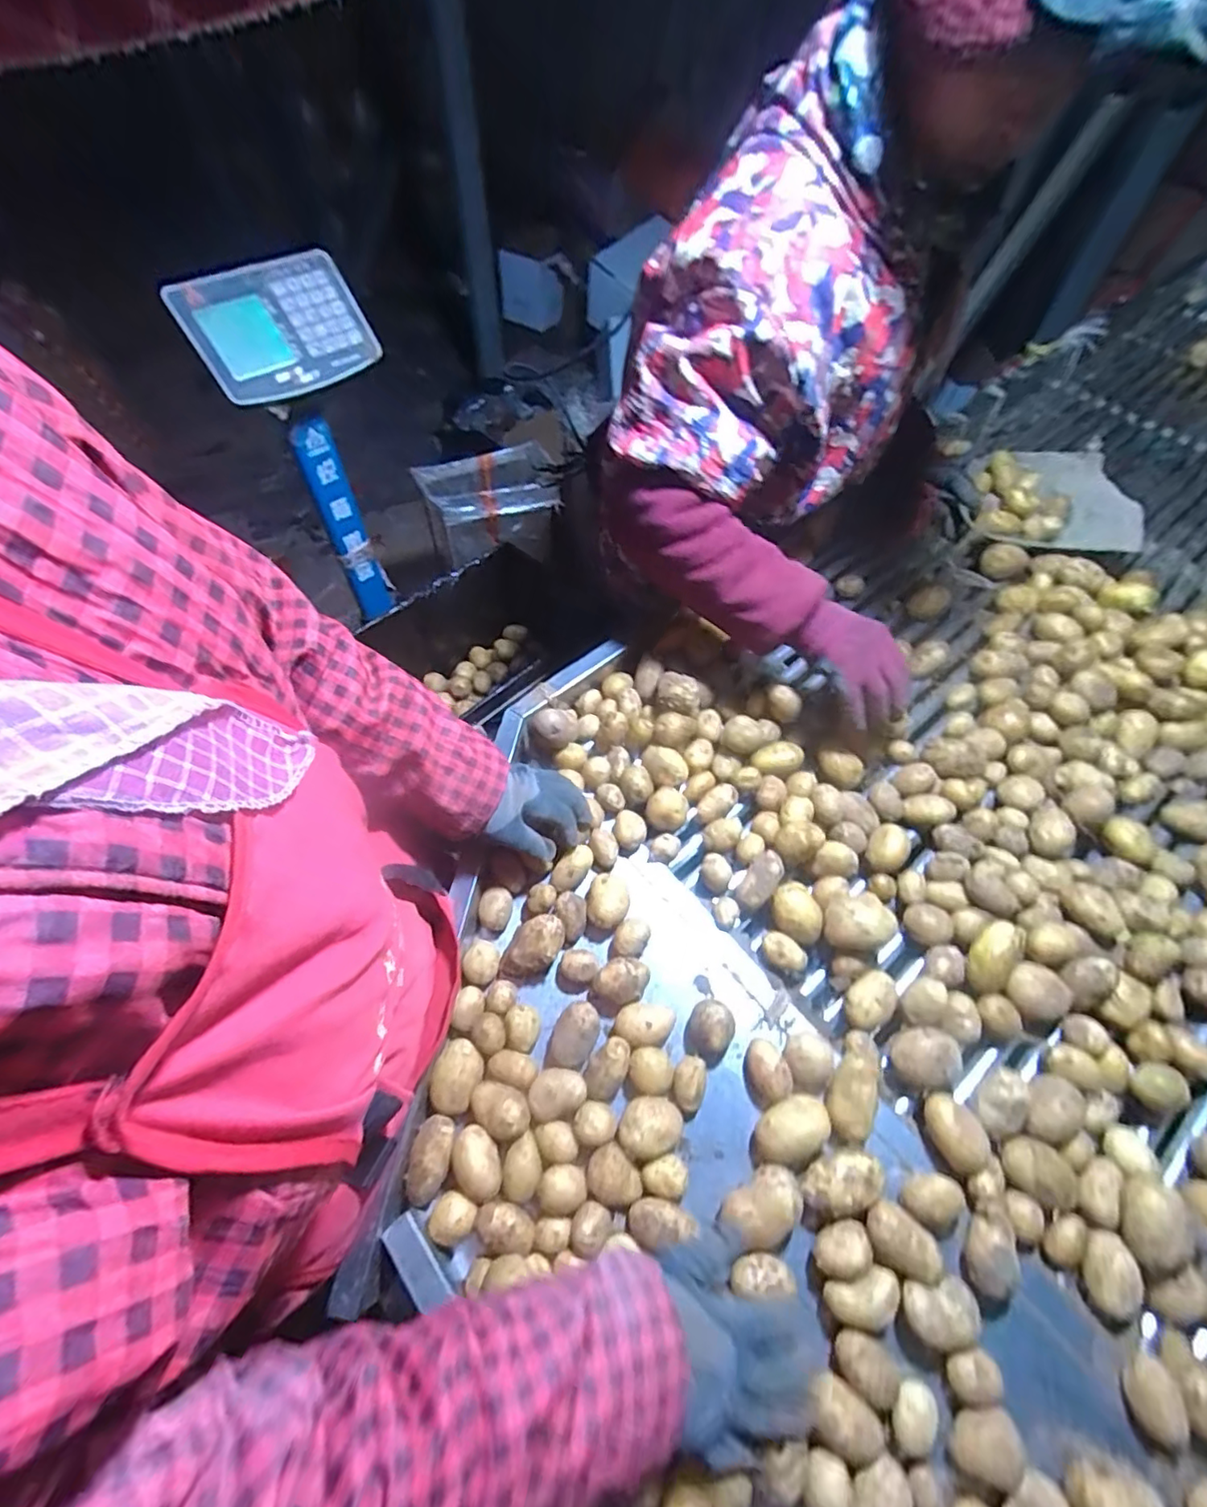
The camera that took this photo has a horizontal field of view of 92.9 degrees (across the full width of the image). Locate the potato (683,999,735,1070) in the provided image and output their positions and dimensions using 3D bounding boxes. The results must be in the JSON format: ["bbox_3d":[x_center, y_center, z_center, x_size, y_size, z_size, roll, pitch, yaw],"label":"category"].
[{"bbox_3d":[0.102,0.270,0.554,0.042,0.040,0.052,13,59,7],"label":"potato"}]

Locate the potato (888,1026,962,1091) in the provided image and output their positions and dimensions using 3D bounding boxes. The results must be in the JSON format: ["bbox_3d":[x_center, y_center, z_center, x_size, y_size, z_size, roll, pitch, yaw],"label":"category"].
[{"bbox_3d":[0.301,0.284,0.536,0.062,0.044,0.049,16,59,9],"label":"potato"}]

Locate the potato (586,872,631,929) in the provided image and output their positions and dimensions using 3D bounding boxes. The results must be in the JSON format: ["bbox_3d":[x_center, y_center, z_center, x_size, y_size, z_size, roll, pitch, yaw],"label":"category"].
[{"bbox_3d":[0.005,0.157,0.621,0.045,0.043,0.060,2,58,1],"label":"potato"}]

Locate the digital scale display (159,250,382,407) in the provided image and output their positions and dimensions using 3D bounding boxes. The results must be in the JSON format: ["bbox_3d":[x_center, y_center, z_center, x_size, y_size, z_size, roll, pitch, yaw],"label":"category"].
[{"bbox_3d":[-0.452,-0.599,0.803,0.237,0.033,0.166,-36,105,-27],"label":"digital scale display"}]

